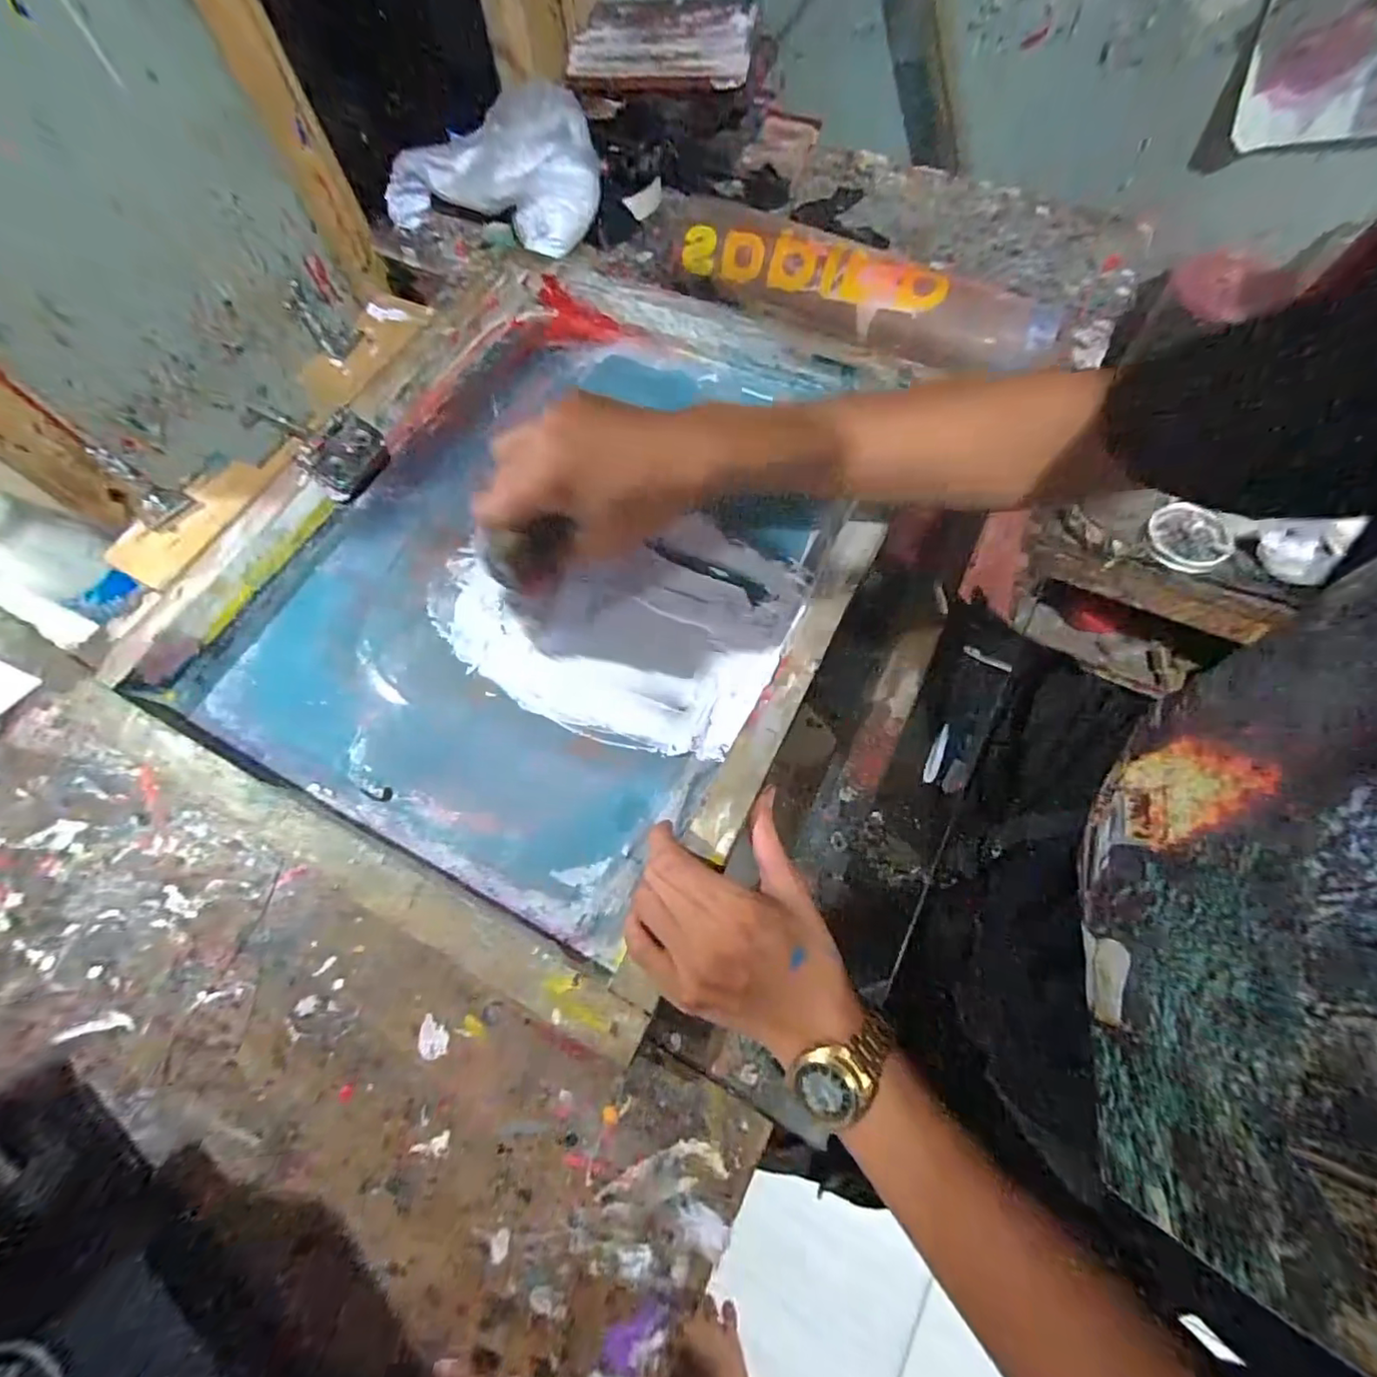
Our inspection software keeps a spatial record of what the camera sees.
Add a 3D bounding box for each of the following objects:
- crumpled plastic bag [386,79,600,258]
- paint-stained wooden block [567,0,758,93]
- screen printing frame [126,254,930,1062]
[{"bbox_3d":[-0.215,-0.554,0.611,0.240,0.070,0.136,11,69,5],"label":"crumpled plastic bag"},{"bbox_3d":[-0.026,-0.656,0.585,0.190,0.035,0.115,10,68,7],"label":"paint-stained wooden block"},{"bbox_3d":[-0.099,-0.111,0.449,0.425,0.047,0.516,25,71,11],"label":"screen printing frame"}]

